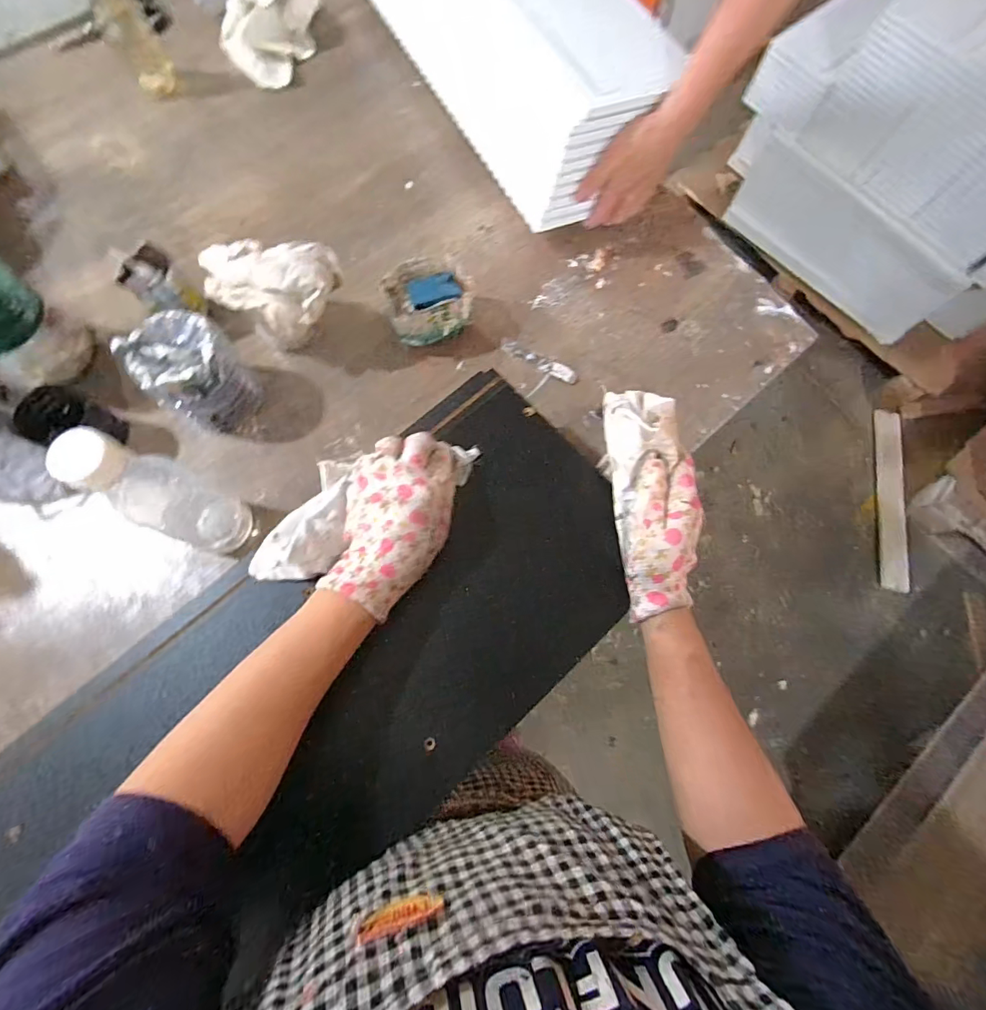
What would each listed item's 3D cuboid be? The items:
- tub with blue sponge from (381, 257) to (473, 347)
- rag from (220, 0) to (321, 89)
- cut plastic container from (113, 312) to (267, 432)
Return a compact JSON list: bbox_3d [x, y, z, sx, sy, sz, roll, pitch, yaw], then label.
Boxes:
[{"bbox_3d":[-0.080,-0.245,0.588,0.104,0.066,0.087,-18,75,-7],"label":"tub with blue sponge"},{"bbox_3d":[-0.336,-0.728,0.725,0.104,0.076,0.158,21,74,4],"label":"rag"},{"bbox_3d":[-0.325,-0.142,0.528,0.099,0.105,0.095,-40,78,-12],"label":"cut plastic container"}]

